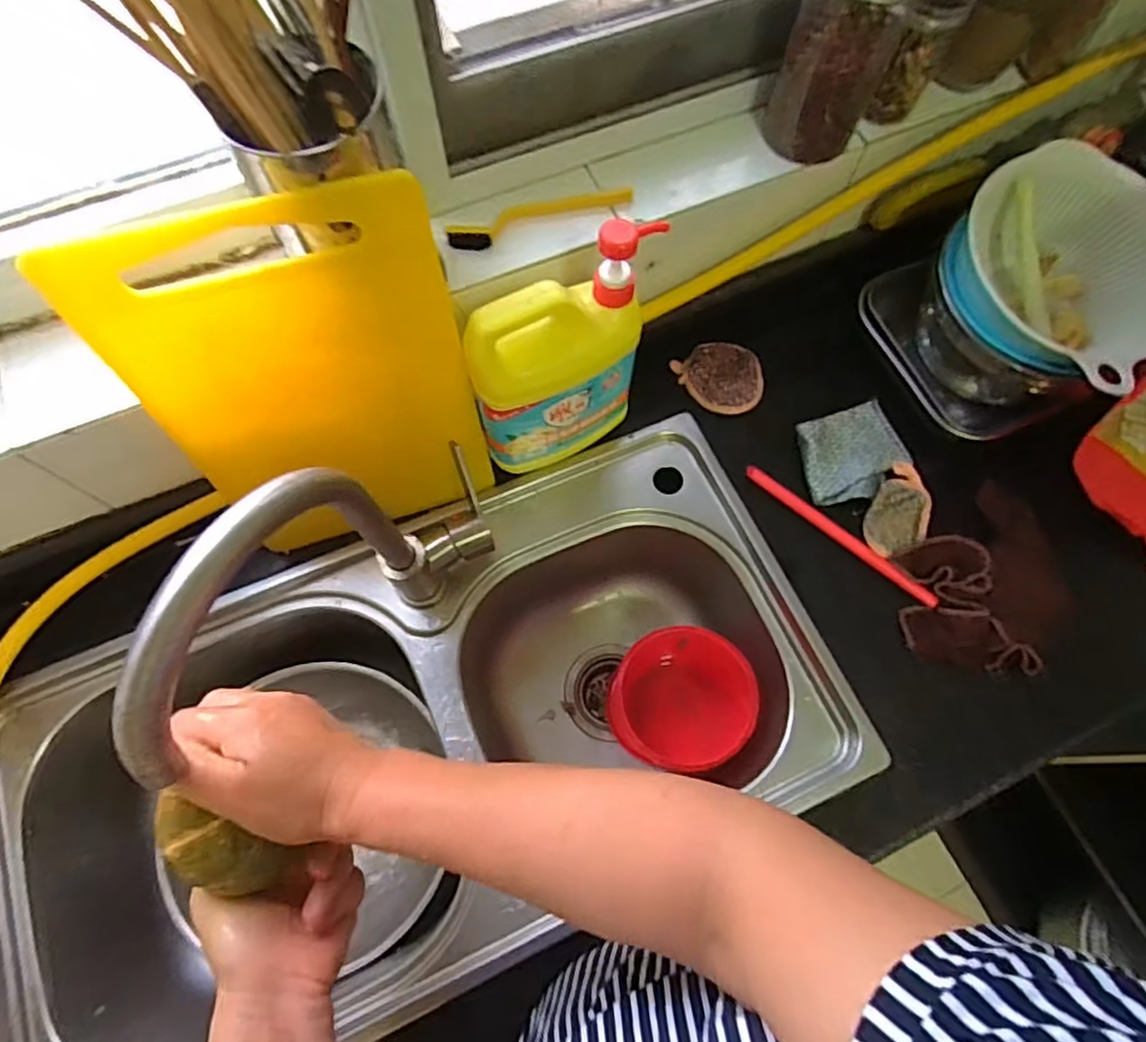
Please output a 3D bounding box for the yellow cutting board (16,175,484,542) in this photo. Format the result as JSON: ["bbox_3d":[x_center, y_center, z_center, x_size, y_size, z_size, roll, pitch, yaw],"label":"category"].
[{"bbox_3d":[-0.190,-0.090,0.499,0.220,0.318,0.018,-15,56,-7],"label":"yellow cutting board"}]

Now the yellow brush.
[{"bbox_3d":[-0.028,-0.262,0.544,0.160,0.013,0.026,-21,71,-8],"label":"yellow brush"}]

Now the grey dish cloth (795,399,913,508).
[{"bbox_3d":[0.289,-0.072,0.659,0.108,0.007,0.096,-15,70,-6],"label":"grey dish cloth"}]

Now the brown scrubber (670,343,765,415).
[{"bbox_3d":[0.165,-0.160,0.700,0.082,0.010,0.093,-41,75,-14],"label":"brown scrubber"}]

